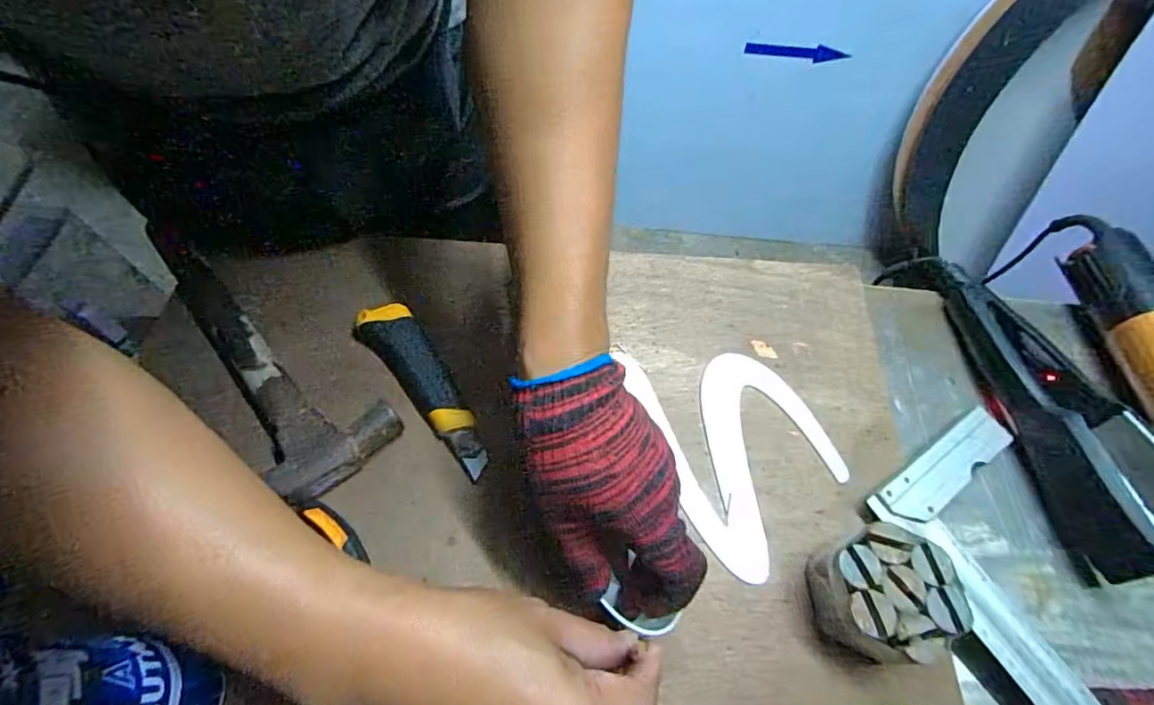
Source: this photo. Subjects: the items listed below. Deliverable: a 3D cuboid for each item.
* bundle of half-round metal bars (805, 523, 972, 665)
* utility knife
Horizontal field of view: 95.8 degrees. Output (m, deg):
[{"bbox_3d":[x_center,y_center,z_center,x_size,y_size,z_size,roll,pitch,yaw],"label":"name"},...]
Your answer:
[{"bbox_3d":[0.186,0.148,0.322,0.071,0.051,0.065,1,62,-1],"label":"bundle of half-round metal bars"},{"bbox_3d":[-0.117,0.025,0.401,0.041,0.018,0.160,-34,68,-18],"label":"utility knife"}]

